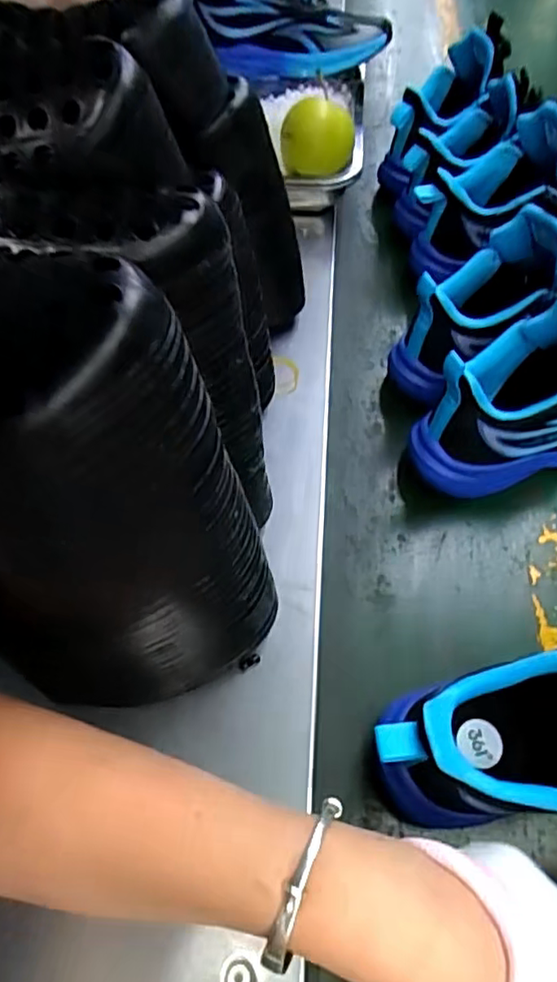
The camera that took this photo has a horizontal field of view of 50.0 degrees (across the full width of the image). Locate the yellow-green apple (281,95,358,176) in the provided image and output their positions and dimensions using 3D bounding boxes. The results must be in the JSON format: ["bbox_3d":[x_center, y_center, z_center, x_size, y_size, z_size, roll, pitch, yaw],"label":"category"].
[{"bbox_3d":[0.040,-0.365,0.623,0.072,0.081,0.084,7,58,4],"label":"yellow-green apple"}]

